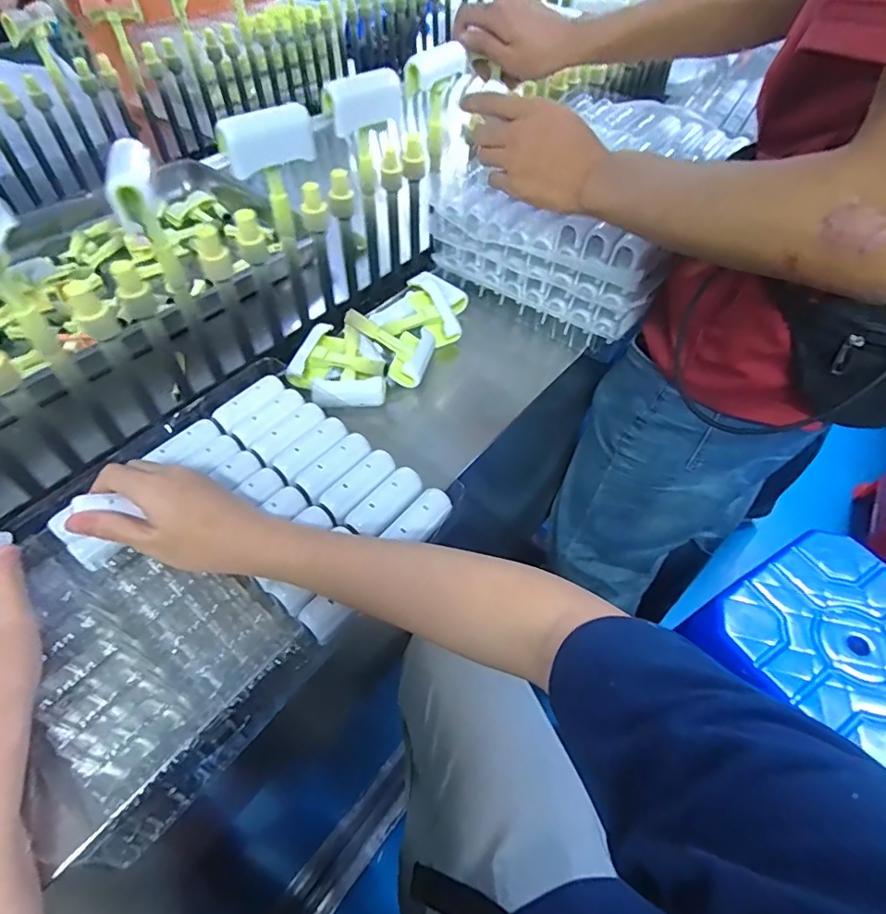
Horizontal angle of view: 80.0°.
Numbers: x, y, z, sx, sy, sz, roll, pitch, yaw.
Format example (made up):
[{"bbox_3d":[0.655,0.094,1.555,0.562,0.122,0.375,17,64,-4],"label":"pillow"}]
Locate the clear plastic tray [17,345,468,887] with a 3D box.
[{"bbox_3d":[-0.202,0.080,0.444,0.272,0.041,0.342,33,58,24],"label":"clear plastic tray"}]

